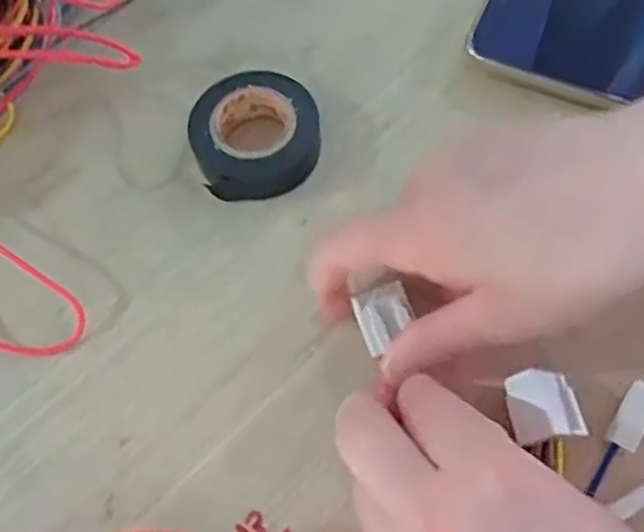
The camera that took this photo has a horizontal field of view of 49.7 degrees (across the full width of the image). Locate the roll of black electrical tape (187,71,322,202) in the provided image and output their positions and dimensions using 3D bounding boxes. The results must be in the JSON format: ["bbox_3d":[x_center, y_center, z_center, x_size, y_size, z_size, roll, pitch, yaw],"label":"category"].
[{"bbox_3d":[-0.029,-0.058,0.311,0.055,0.019,0.057,-1,66,3],"label":"roll of black electrical tape"}]

